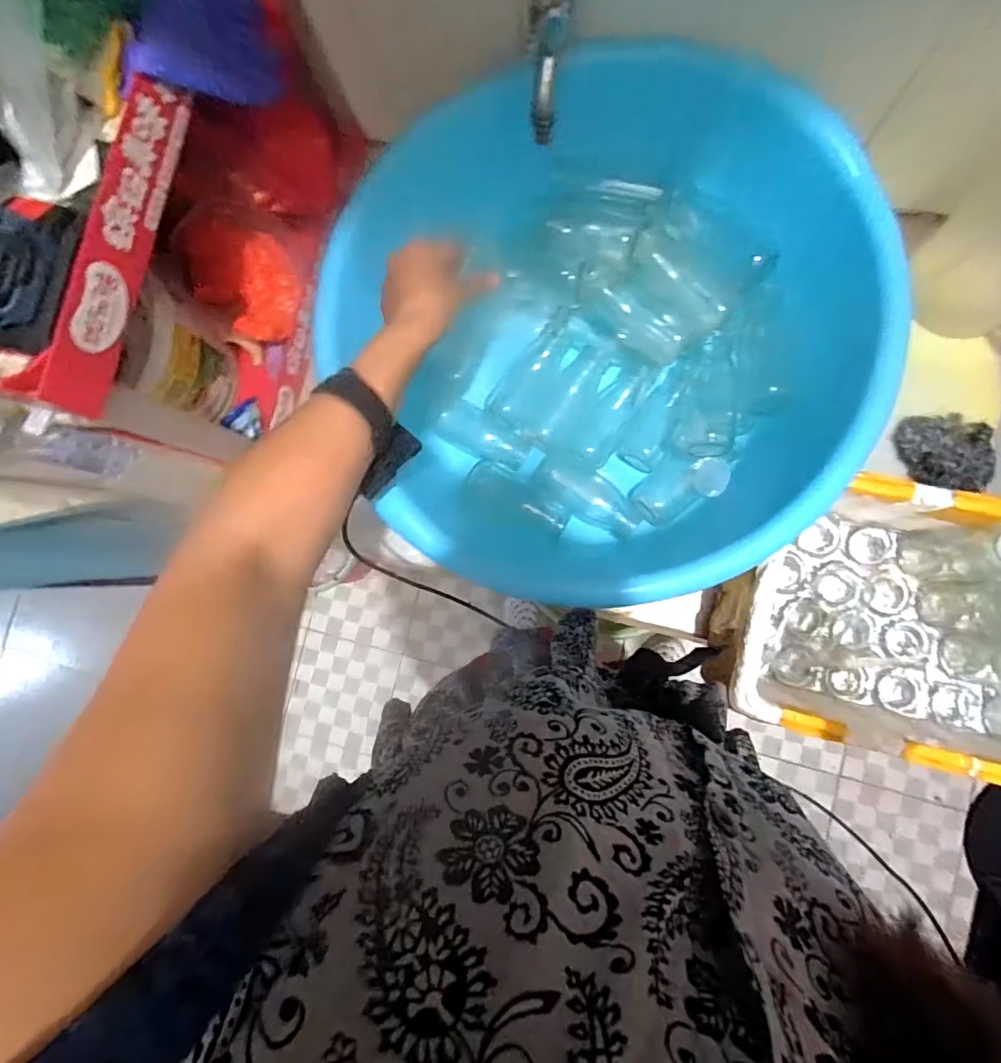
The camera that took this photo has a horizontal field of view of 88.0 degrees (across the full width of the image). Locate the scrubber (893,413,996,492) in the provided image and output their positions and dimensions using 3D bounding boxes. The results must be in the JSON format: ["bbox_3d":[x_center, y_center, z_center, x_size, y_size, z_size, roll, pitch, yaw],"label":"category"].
[{"bbox_3d":[0.535,-0.096,0.617,0.085,0.045,0.109,-21,82,4],"label":"scrubber"}]

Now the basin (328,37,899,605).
[{"bbox_3d":[0.114,-0.224,0.605,0.513,0.191,0.535,-1,84,7],"label":"basin"}]

